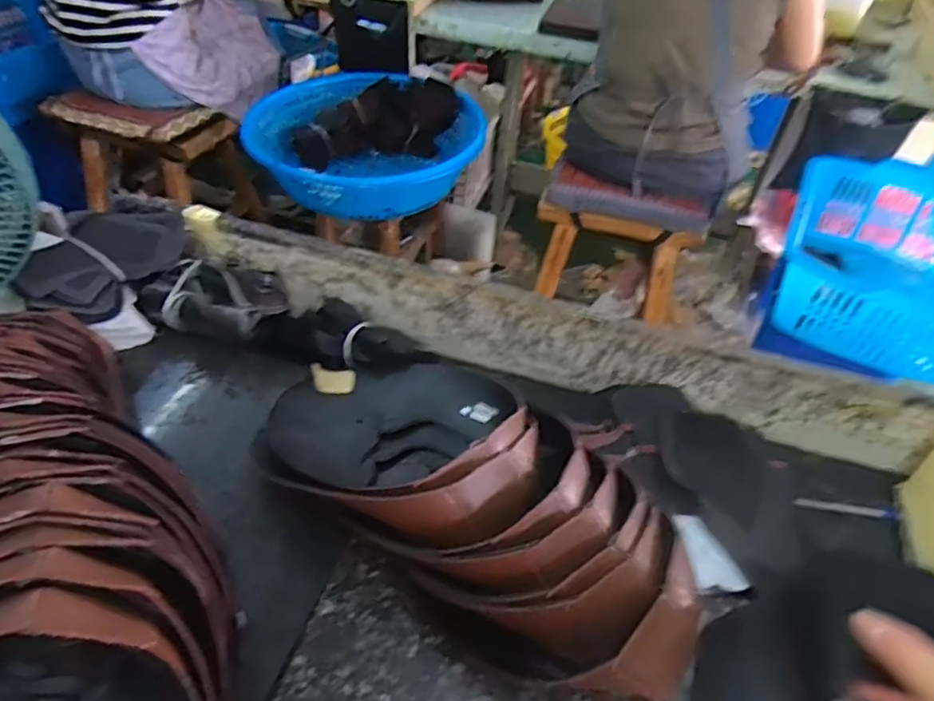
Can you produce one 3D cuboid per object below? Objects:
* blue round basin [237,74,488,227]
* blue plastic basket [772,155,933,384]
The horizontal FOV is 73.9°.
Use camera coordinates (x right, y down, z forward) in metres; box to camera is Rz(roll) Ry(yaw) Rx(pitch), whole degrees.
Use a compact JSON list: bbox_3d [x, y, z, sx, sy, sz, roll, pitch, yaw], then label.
[{"bbox_3d":[-0.237,-0.496,1.482,0.525,0.174,0.469,-2,45,-9],"label":"blue round basin"},{"bbox_3d":[0.812,-0.153,1.222,0.378,0.239,0.510,23,47,16],"label":"blue plastic basket"}]

